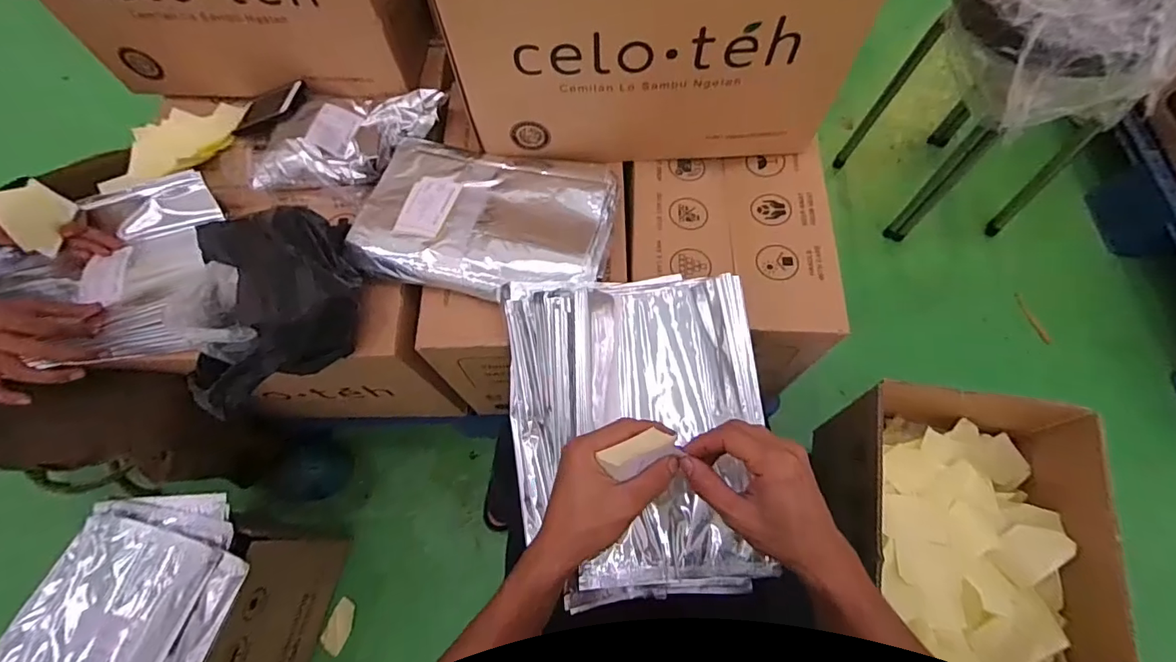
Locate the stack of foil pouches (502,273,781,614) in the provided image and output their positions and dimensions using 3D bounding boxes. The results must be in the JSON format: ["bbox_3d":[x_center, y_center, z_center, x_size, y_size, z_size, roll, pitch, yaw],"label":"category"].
[{"bbox_3d":[0.049,0.096,0.539,0.264,0.079,0.345,-7,68,0],"label":"stack of foil pouches"}]

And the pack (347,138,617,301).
[{"bbox_3d":[-0.128,-0.150,0.652,0.310,0.041,0.213,10,69,7],"label":"pack"}]

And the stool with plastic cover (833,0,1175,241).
[{"bbox_3d":[0.786,-0.450,0.999,0.298,0.502,0.321,-12,68,-2],"label":"stool with plastic cover"}]

